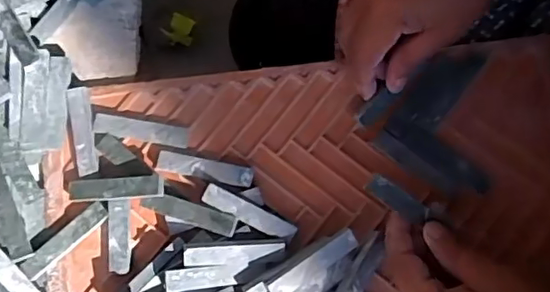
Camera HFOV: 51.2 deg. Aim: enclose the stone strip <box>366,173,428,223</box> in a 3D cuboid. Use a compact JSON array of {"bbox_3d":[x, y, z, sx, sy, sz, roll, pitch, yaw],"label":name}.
[{"bbox_3d":[0.074,0.032,0.343,0.039,0.004,0.012,33,81,1],"label":"stone strip"}]

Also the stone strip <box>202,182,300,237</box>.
[{"bbox_3d":[-0.016,0.043,0.366,0.062,0.004,0.012,27,81,-8],"label":"stone strip"}]

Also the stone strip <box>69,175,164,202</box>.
[{"bbox_3d":[-0.103,0.027,0.368,0.064,0.008,0.014,-5,80,11],"label":"stone strip"}]

